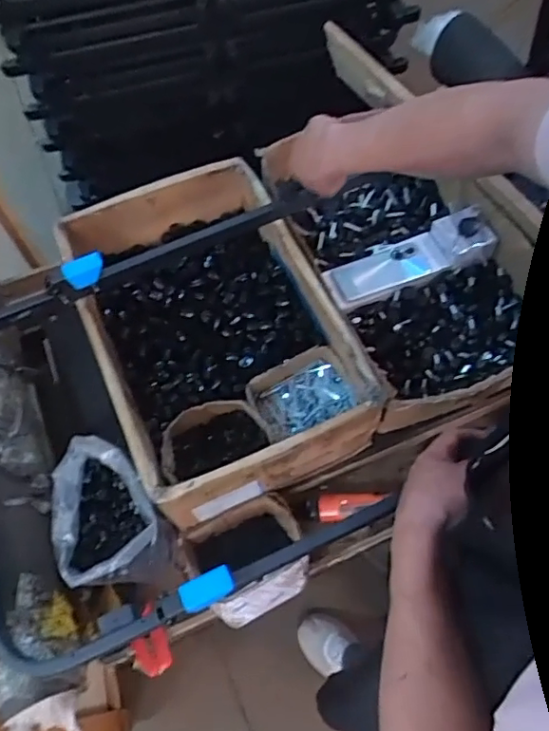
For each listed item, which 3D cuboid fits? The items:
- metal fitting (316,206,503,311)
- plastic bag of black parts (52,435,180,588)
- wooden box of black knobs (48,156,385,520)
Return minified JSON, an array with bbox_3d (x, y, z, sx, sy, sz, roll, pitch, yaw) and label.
[{"bbox_3d":[0.234,-0.183,0.985,0.280,0.054,0.093,-22,62,5],"label":"metal fitting"},{"bbox_3d":[-0.235,0.230,0.832,0.136,0.189,0.186,-36,67,-13],"label":"plastic bag of black parts"},{"bbox_3d":[-0.104,-0.056,0.930,0.341,0.147,0.528,-24,64,-8],"label":"wooden box of black knobs"}]

